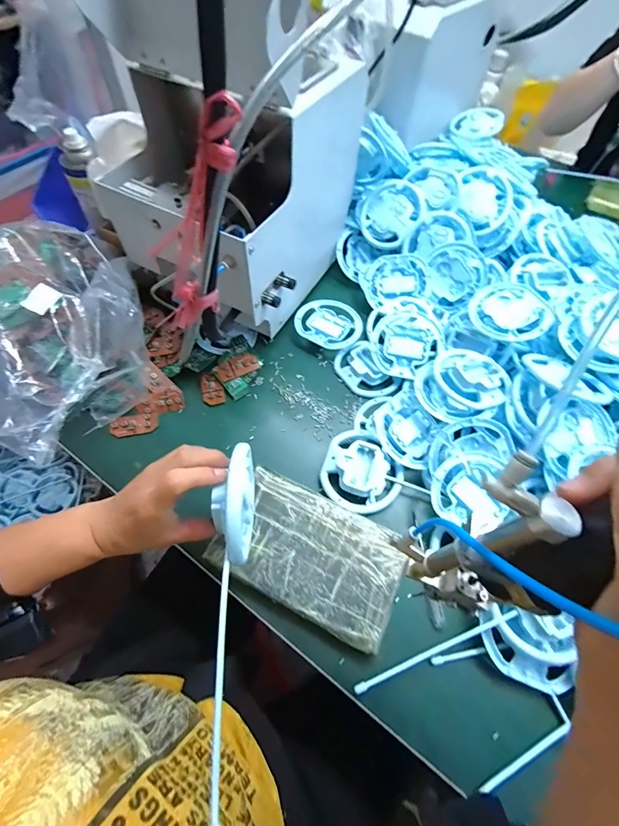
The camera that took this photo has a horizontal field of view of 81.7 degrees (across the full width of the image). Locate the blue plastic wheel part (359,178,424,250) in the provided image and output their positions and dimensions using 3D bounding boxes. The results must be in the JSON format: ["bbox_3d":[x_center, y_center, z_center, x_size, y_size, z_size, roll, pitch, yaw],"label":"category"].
[{"bbox_3d":[0.136,-0.329,0.595,0.100,0.013,0.101,-13,88,25],"label":"blue plastic wheel part"}]

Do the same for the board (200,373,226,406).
[{"bbox_3d":[-0.140,-0.035,0.517,0.032,0.004,0.052,-13,71,-3],"label":"board"}]

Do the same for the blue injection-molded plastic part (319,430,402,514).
[{"bbox_3d":[0.062,0.072,0.447,0.093,0.031,0.101,1,61,-1],"label":"blue injection-molded plastic part"}]

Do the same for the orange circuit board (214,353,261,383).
[{"bbox_3d":[-0.107,-0.069,0.530,0.064,0.010,0.033,-25,64,-15],"label":"orange circuit board"}]

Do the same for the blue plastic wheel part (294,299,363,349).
[{"bbox_3d":[0.032,-0.147,0.578,0.104,0.016,0.093,13,61,5],"label":"blue plastic wheel part"}]

